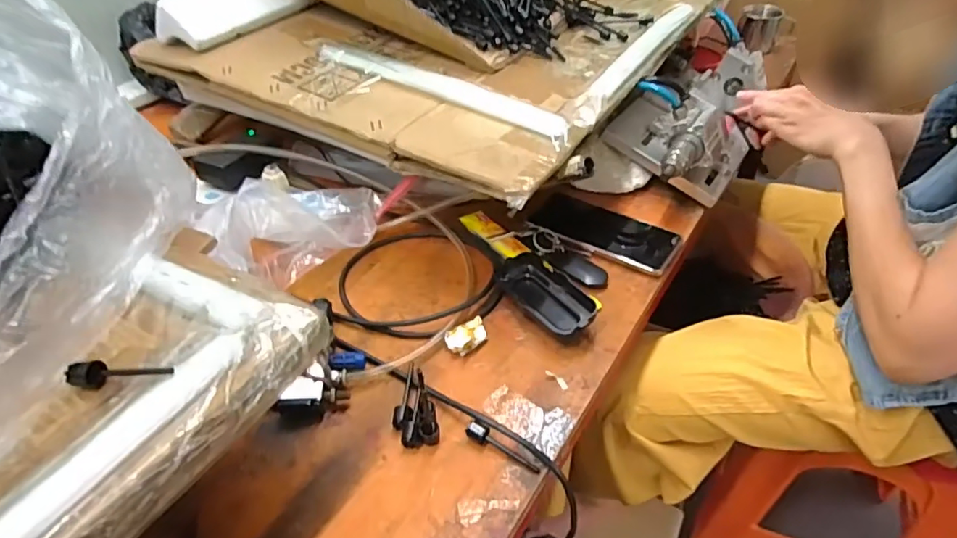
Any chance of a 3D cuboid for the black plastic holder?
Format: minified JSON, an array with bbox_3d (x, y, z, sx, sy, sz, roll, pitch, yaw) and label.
[{"bbox_3d":[0.066,0.026,0.535,0.048,0.028,0.112,-24,45,-22],"label":"black plastic holder"}]

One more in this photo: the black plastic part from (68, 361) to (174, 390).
[{"bbox_3d":[-0.200,0.058,0.310,0.062,0.015,0.012,-3,41,1],"label":"black plastic part"}]

